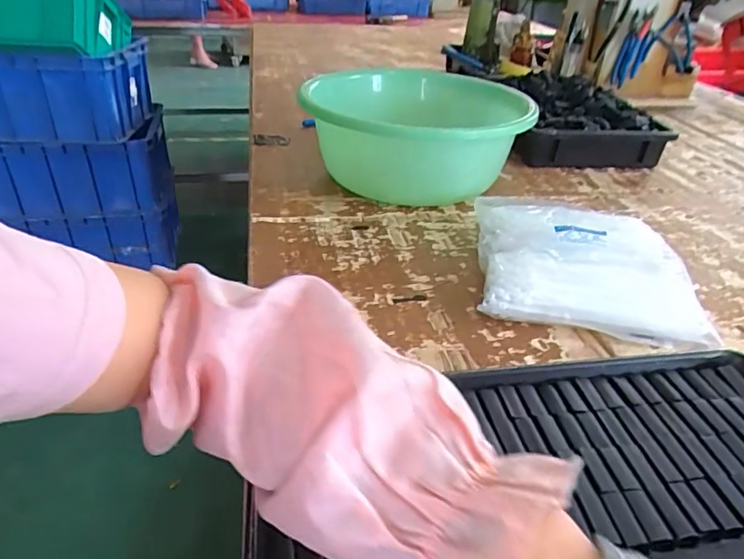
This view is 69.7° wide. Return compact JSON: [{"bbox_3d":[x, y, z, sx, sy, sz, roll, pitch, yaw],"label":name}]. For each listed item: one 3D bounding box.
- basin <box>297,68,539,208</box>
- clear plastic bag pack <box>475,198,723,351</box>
[{"bbox_3d":[0.056,-0.199,0.747,0.290,0.121,0.293,2,31,-2],"label":"basin"},{"bbox_3d":[0.217,-0.029,0.566,0.205,0.045,0.241,7,32,5],"label":"clear plastic bag pack"}]

